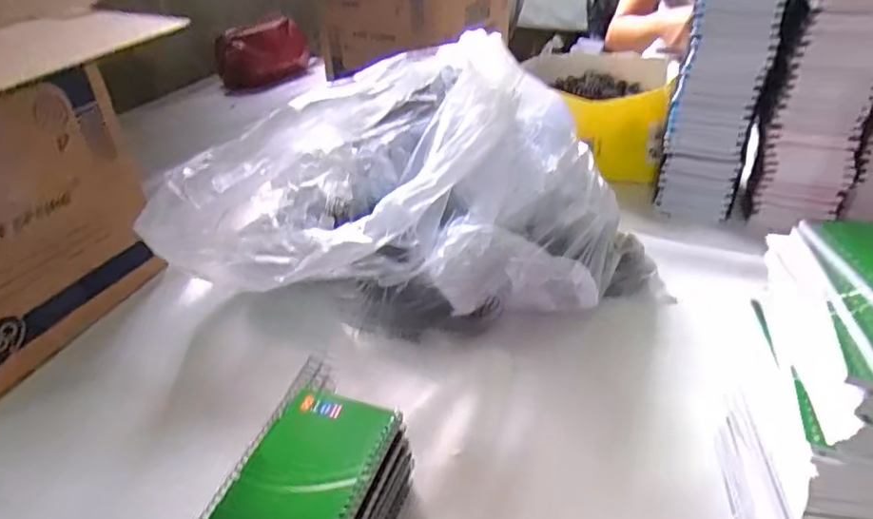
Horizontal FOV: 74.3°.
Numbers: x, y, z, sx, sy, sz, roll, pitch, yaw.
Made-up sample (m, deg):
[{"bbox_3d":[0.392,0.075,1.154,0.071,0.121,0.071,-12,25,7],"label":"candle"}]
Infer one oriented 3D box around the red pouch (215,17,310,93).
[{"bbox_3d":[-0.417,-0.490,1.379,0.050,0.128,0.236,20,40,31],"label":"red pouch"}]

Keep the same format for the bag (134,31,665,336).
[{"bbox_3d":[-0.030,-0.075,0.603,0.493,0.231,0.257,-11,34,-12],"label":"bag"}]

